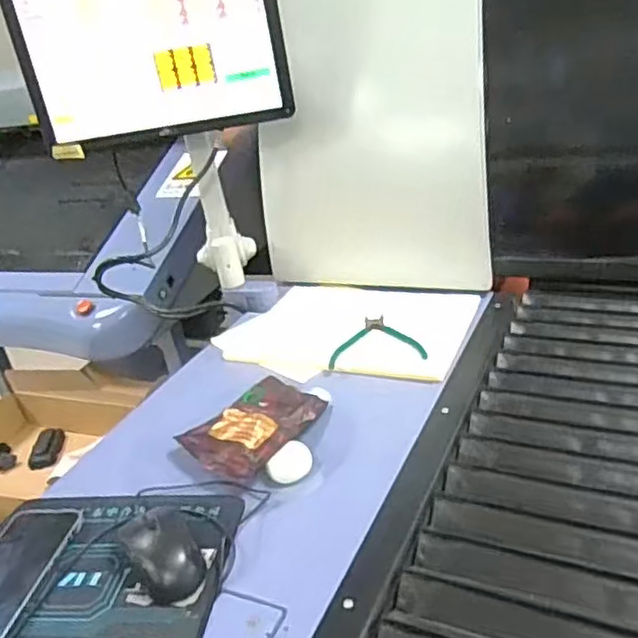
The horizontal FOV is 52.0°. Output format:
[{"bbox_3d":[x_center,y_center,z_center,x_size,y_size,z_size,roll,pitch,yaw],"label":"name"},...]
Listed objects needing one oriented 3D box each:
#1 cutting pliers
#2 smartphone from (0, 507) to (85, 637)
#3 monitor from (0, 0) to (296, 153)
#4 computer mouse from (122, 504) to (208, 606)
[{"bbox_3d":[0.080,0.026,0.896,0.124,0.015,0.128,-4,27,7],"label":"cutting pliers"},{"bbox_3d":[-0.281,0.230,0.588,0.080,0.015,0.156,-2,27,12],"label":"smartphone"},{"bbox_3d":[-0.241,-0.406,0.899,0.376,0.291,0.042,-7,25,4],"label":"monitor"},{"bbox_3d":[-0.138,0.201,0.575,0.057,0.036,0.101,-23,30,-28],"label":"computer mouse"}]

